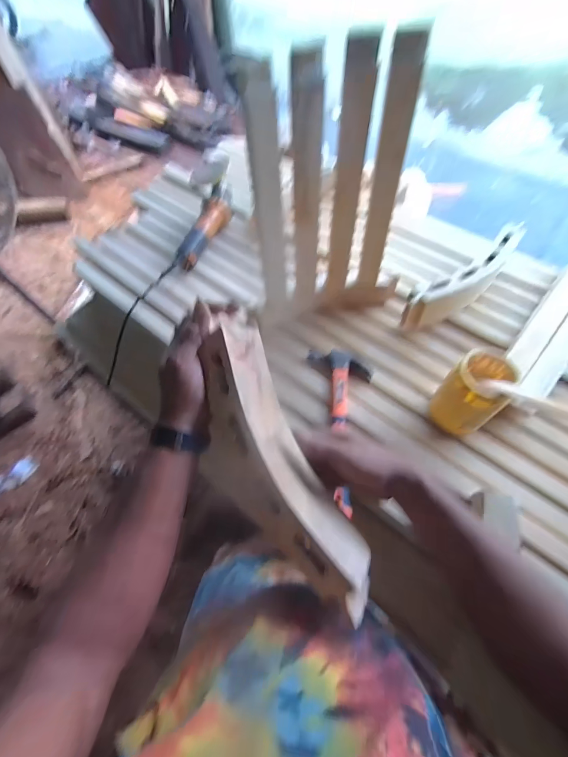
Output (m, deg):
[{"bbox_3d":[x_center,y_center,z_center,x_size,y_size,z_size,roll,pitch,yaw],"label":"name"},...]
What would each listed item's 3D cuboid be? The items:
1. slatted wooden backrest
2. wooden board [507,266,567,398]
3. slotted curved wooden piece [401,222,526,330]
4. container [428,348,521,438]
[{"bbox_3d":[0.071,-0.269,0.570,0.260,0.428,0.054,-13,59,-5],"label":"slatted wooden backrest"},{"bbox_3d":[0.544,-0.115,0.661,0.378,0.019,0.099,-44,50,-18],"label":"wooden board"},{"bbox_3d":[0.374,-0.199,0.709,0.304,0.105,0.068,-31,62,-15],"label":"slotted curved wooden piece"},{"bbox_3d":[0.320,0.031,0.573,0.092,0.149,0.081,-28,62,-13],"label":"container"}]

